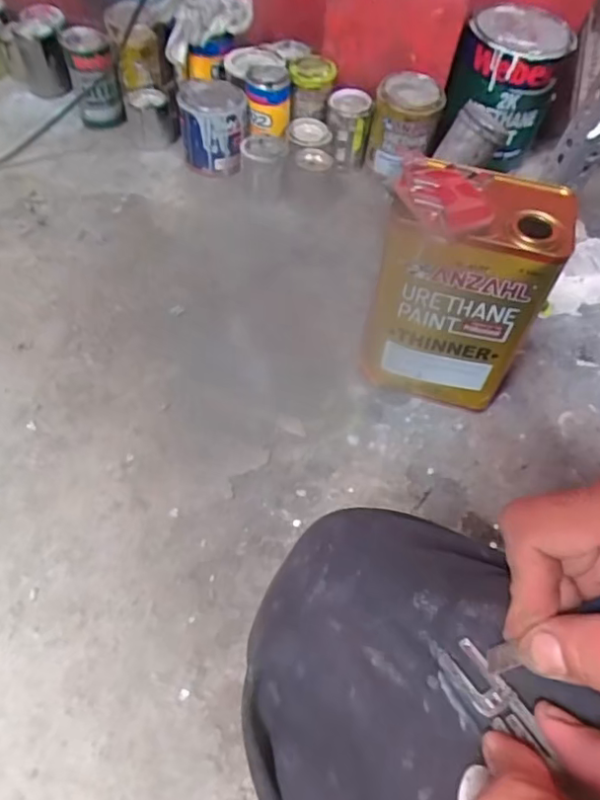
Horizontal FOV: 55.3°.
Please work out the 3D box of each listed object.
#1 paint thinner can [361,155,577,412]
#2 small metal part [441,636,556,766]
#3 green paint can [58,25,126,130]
[{"bbox_3d":[0.166,-0.113,0.635,0.165,0.260,0.121,16,54,7],"label":"paint thinner can"},{"bbox_3d":[0.074,0.112,0.216,0.016,0.004,0.048,-30,50,-24],"label":"small metal part"},{"bbox_3d":[-0.358,-0.556,0.999,0.077,0.146,0.076,2,54,-3],"label":"green paint can"}]

